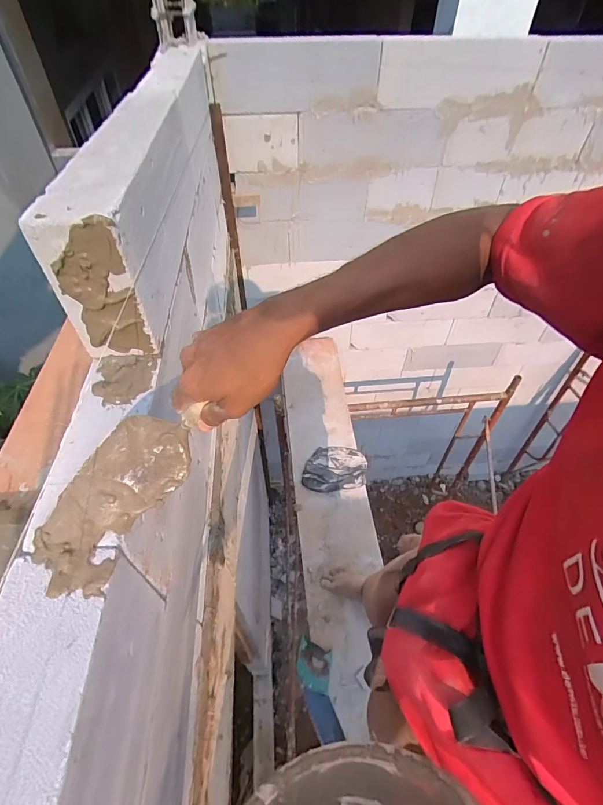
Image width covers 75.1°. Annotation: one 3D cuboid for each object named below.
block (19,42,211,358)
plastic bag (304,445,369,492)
[{"bbox_3d":[-0.280,-0.376,0.698,0.099,0.196,0.650,-4,51,-3],"label":"block"},{"bbox_3d":[0.148,0.287,1.708,0.277,0.029,0.219,1,51,1],"label":"plastic bag"}]

